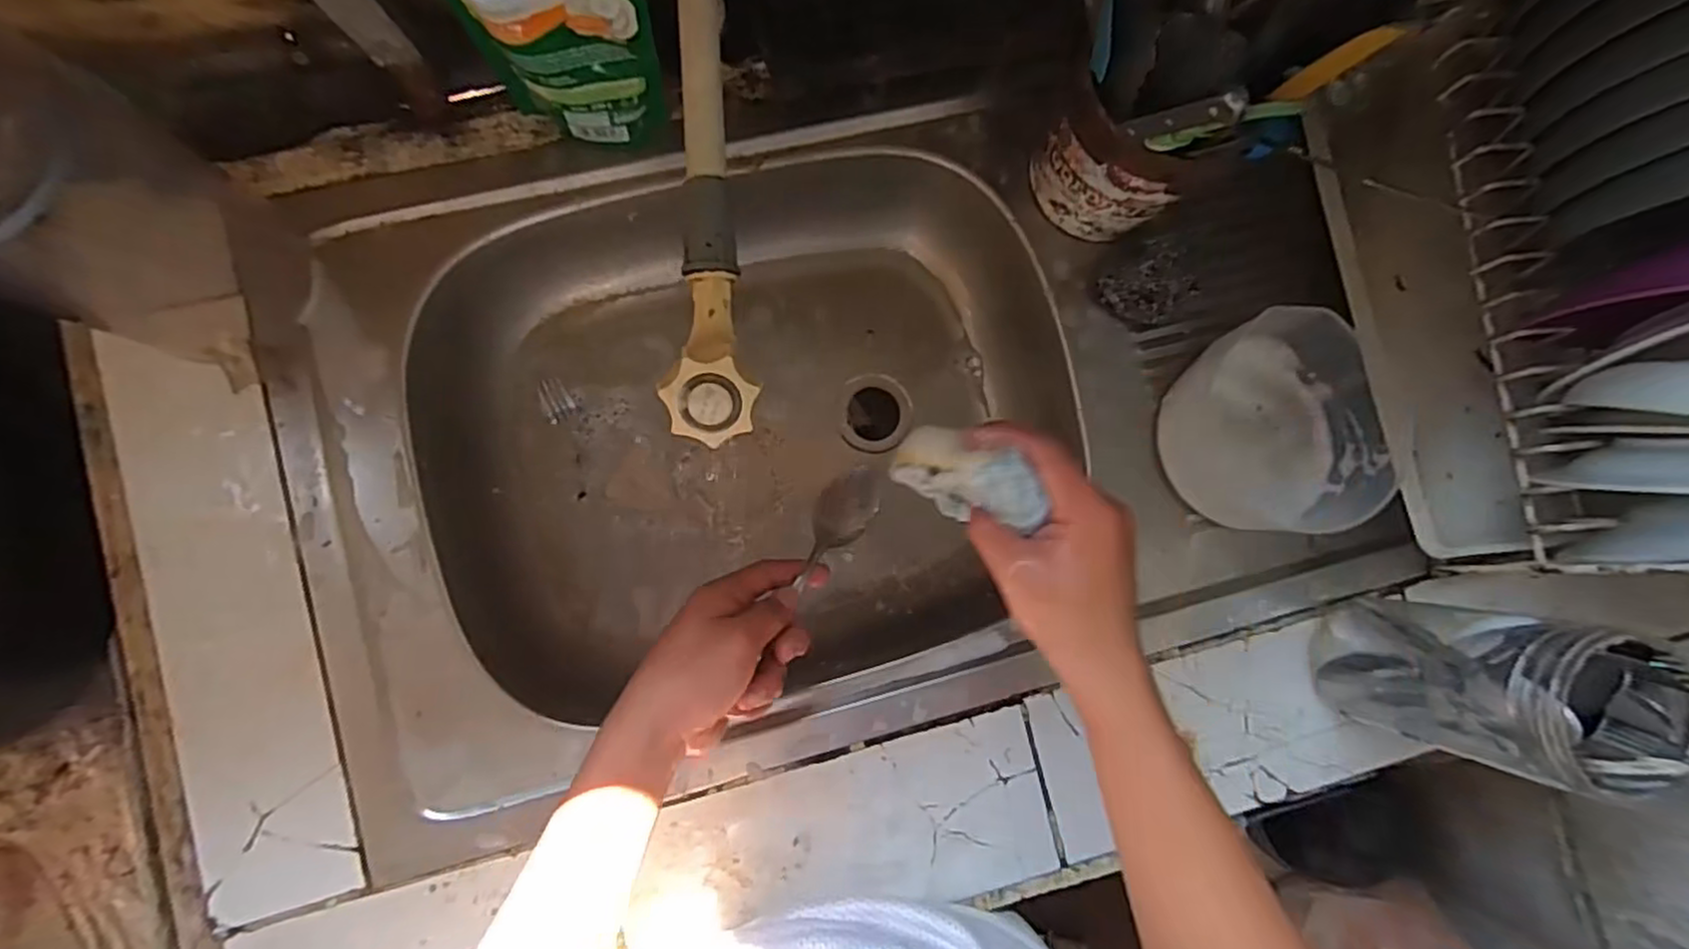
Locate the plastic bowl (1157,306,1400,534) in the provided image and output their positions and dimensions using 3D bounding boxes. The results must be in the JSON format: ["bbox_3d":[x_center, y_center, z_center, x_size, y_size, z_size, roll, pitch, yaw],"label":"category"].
[{"bbox_3d":[0.307,-0.038,0.513,0.142,0.055,0.153,0,84,-5],"label":"plastic bowl"}]

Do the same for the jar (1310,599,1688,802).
[{"bbox_3d":[0.385,0.126,0.434,0.084,0.174,0.084,0,84,-5],"label":"jar"}]

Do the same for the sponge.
[{"bbox_3d":[0.059,0.001,0.371,0.085,0.033,0.036,20,81,40],"label":"sponge"}]

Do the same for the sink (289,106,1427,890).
[{"bbox_3d":[-0.002,-0.041,0.565,0.743,0.122,0.443,-15,86,-6],"label":"sink"}]

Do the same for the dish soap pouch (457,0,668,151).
[{"bbox_3d":[-0.170,-0.266,0.436,0.109,0.161,0.057,1,84,-5],"label":"dish soap pouch"}]

